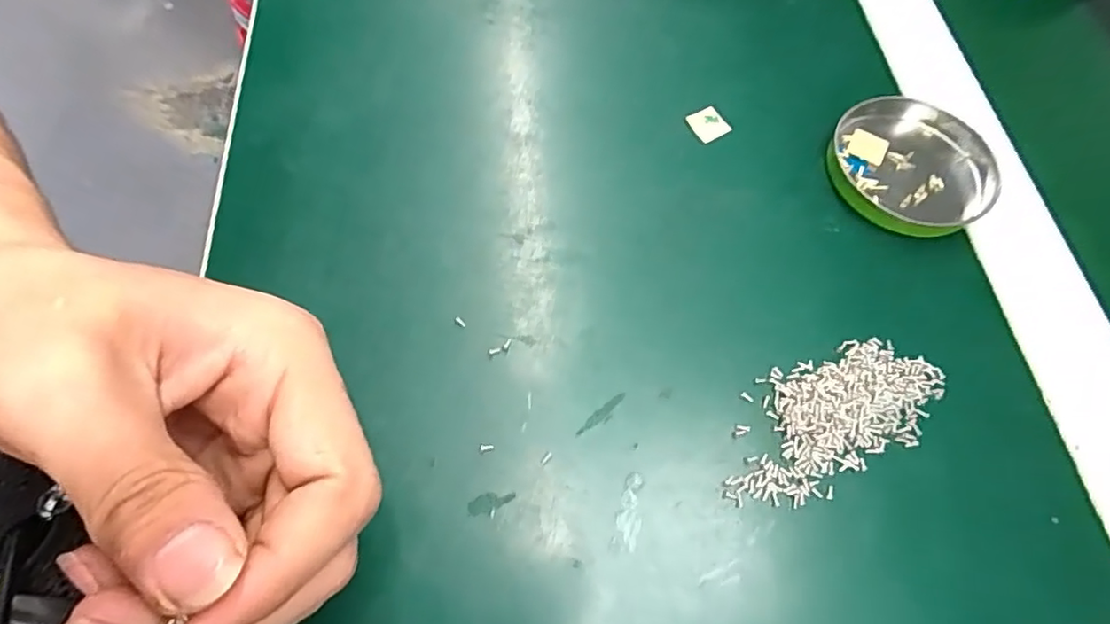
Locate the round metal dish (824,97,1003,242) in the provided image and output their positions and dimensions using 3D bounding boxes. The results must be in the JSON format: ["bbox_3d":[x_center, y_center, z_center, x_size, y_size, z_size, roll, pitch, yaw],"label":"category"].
[{"bbox_3d":[0.149,-0.061,0.246,0.065,0.011,0.061,2,64,-3],"label":"round metal dish"}]

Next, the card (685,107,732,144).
[{"bbox_3d":[0.067,-0.082,0.255,0.015,0.004,0.013,-21,67,-14],"label":"card"}]

